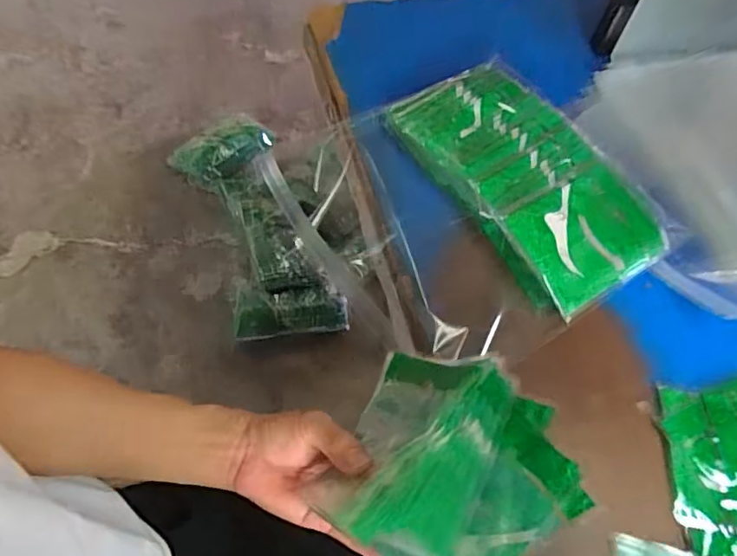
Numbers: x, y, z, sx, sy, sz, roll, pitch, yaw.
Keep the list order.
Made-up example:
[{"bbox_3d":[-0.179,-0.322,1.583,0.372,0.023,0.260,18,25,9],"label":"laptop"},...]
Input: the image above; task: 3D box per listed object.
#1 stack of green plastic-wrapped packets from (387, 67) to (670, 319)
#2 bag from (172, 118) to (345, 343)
[{"bbox_3d":[0.146,-0.102,0.542,0.152,0.040,0.278,-30,64,-17],"label":"stack of green plastic-wrapped packets"},{"bbox_3d":[-0.292,-0.149,1.369,0.247,0.141,0.711,-20,60,-17],"label":"bag"}]

